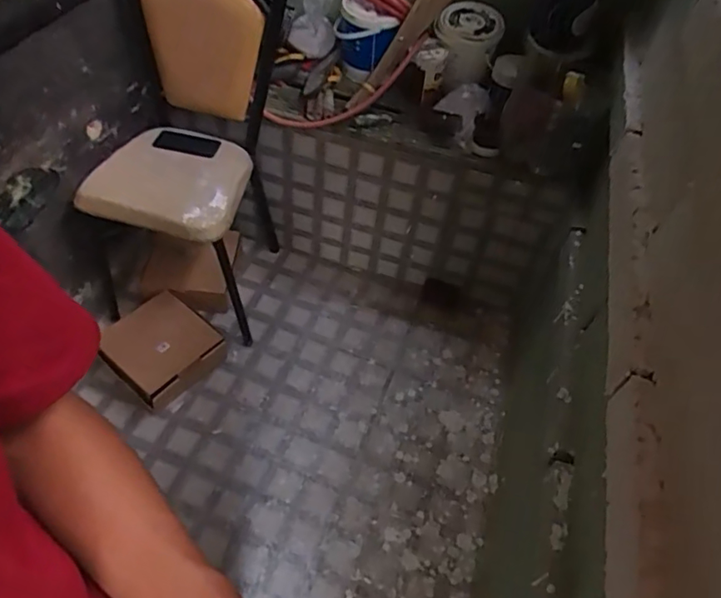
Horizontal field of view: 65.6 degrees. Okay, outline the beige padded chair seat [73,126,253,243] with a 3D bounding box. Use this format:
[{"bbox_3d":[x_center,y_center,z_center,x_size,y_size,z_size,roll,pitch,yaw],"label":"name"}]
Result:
[{"bbox_3d":[-0.474,-0.317,1.419,0.347,0.062,0.359,16,48,-4],"label":"beige padded chair seat"}]

